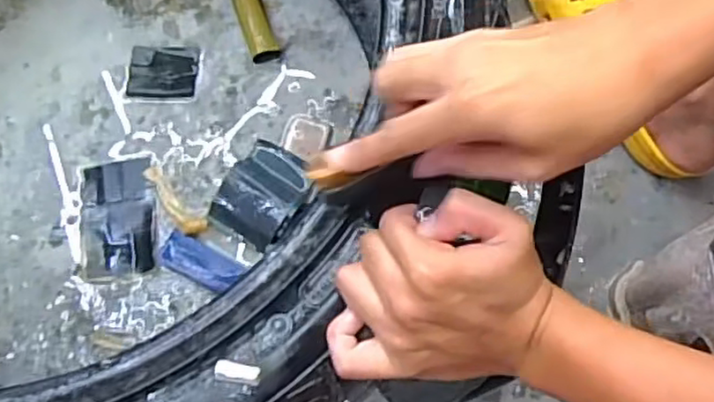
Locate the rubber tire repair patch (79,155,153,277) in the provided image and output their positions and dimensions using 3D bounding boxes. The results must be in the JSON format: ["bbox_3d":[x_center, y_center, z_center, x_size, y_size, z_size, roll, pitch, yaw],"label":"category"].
[{"bbox_3d":[-0.236,0.015,0.642,0.072,0.005,0.118,-8,72,0],"label":"rubber tire repair patch"}]

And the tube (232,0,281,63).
[{"bbox_3d":[-0.121,-0.220,0.702,0.030,0.033,0.158,-20,72,-4],"label":"tube"}]

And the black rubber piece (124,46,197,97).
[{"bbox_3d":[-0.204,-0.137,0.688,0.072,0.004,0.059,0,72,2],"label":"black rubber piece"}]

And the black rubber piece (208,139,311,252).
[{"bbox_3d":[-0.090,-0.008,0.630,0.071,0.025,0.093,32,76,11],"label":"black rubber piece"}]

